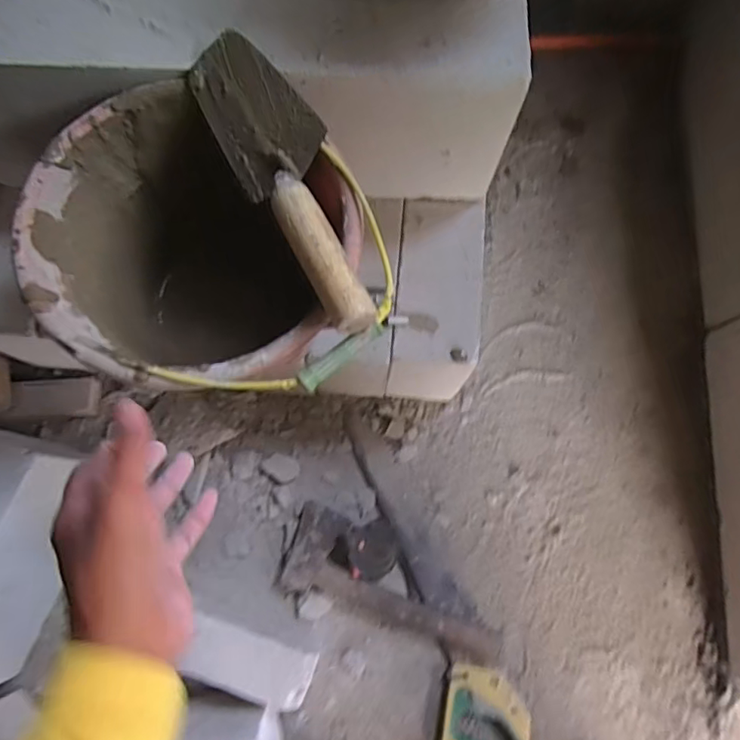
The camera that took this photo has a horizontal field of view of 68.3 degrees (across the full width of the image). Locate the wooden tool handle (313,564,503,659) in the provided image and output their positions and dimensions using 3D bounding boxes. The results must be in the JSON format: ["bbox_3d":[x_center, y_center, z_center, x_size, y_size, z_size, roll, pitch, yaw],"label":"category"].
[{"bbox_3d":[0.050,0.331,0.736,0.267,0.034,0.044,20,77,3],"label":"wooden tool handle"}]

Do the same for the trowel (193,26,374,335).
[{"bbox_3d":[-0.060,-0.159,0.446,0.076,0.074,0.289,-29,79,-8],"label":"trowel"}]

